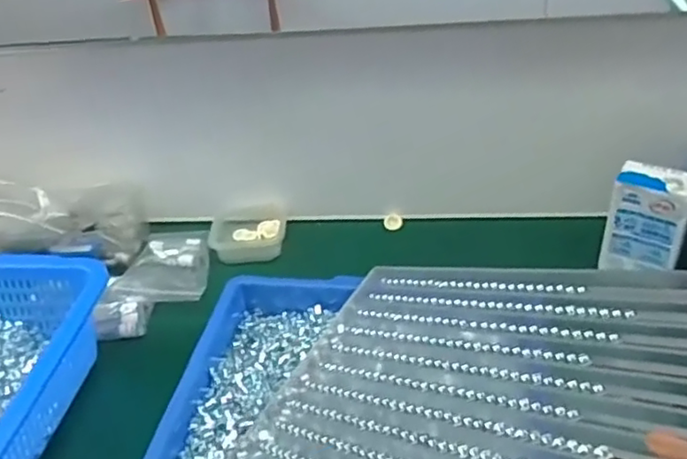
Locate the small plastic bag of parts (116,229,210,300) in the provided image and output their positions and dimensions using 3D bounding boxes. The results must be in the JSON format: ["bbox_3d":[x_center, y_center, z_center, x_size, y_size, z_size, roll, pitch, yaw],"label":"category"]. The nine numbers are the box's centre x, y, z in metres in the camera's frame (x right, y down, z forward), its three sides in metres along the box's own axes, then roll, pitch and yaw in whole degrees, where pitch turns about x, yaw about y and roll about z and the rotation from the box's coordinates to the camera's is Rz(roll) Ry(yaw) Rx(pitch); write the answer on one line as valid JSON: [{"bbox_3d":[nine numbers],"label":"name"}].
[{"bbox_3d":[-0.184,0.035,0.679,0.083,0.021,0.107,-3,37,4],"label":"small plastic bag of parts"}]

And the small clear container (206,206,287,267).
[{"bbox_3d":[-0.106,0.005,0.699,0.082,0.028,0.071,-5,37,2],"label":"small clear container"}]

